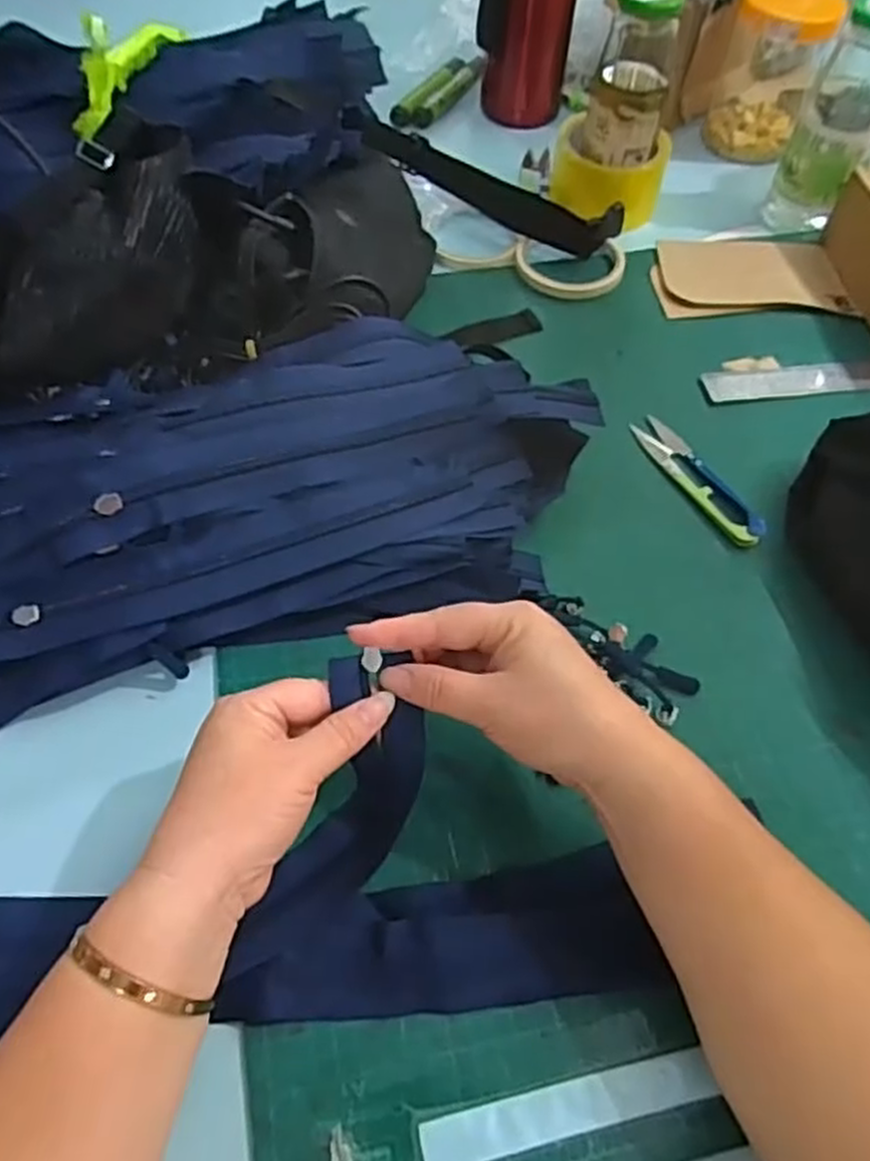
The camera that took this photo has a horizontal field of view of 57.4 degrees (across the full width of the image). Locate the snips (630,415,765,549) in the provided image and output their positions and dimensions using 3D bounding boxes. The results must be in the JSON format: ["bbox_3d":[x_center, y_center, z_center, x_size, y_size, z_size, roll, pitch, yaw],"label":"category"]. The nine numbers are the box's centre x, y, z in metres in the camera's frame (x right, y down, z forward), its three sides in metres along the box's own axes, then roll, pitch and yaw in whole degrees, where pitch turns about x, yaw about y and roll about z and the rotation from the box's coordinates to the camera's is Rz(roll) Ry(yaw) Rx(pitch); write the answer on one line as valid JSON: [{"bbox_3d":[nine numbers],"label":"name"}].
[{"bbox_3d":[0.177,-0.068,0.537,0.032,0.009,0.118,-23,62,-16],"label":"snips"}]

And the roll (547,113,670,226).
[{"bbox_3d":[0.147,-0.354,0.690,0.087,0.060,0.090,-27,63,-18],"label":"roll"}]

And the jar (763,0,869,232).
[{"bbox_3d":[0.325,-0.370,0.639,0.061,0.156,0.062,24,60,12],"label":"jar"}]

